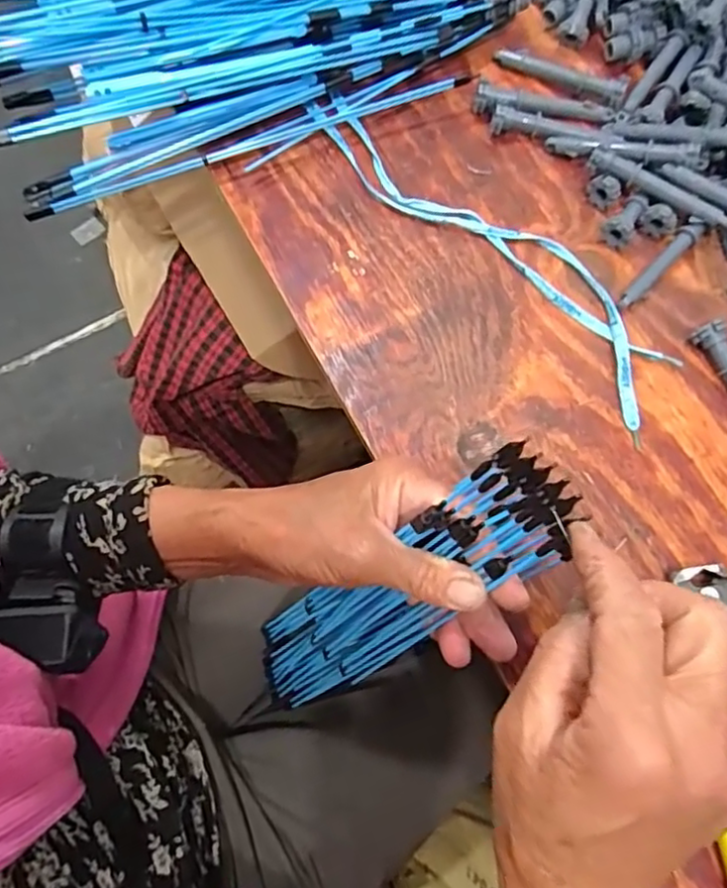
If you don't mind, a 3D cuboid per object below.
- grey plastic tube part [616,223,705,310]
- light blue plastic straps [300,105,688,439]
[{"bbox_3d":[0.186,-0.111,0.405,0.012,0.014,0.074,43,78,12],"label":"grey plastic tube part"},{"bbox_3d":[0.079,-0.133,0.414,0.059,0.010,0.291,-42,78,-12],"label":"light blue plastic straps"}]

